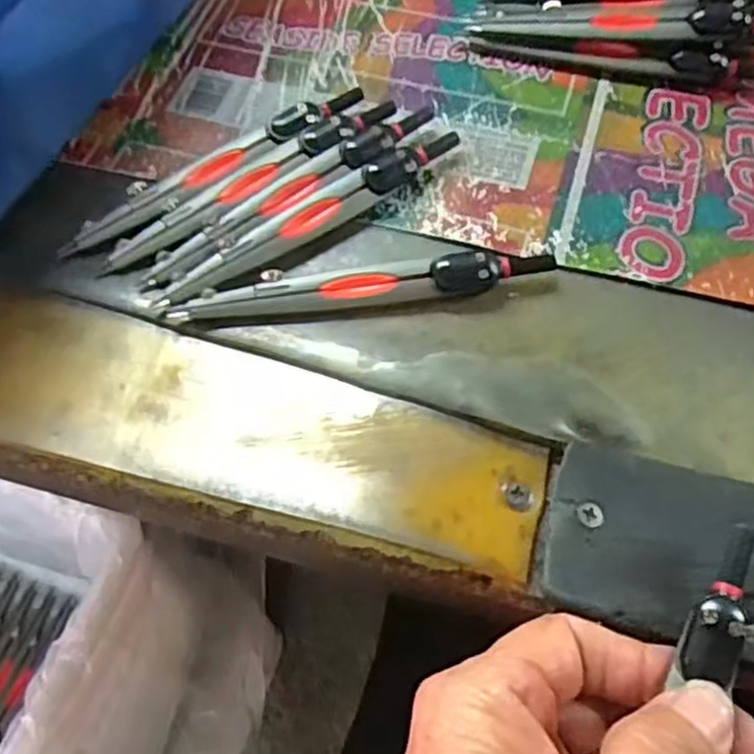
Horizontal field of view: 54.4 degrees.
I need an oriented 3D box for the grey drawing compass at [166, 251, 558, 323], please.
[{"bbox_3d":[-0.005,-0.031,0.253,0.128,0.011,0.014,-6,61,-1],"label":"grey drawing compass"}]

